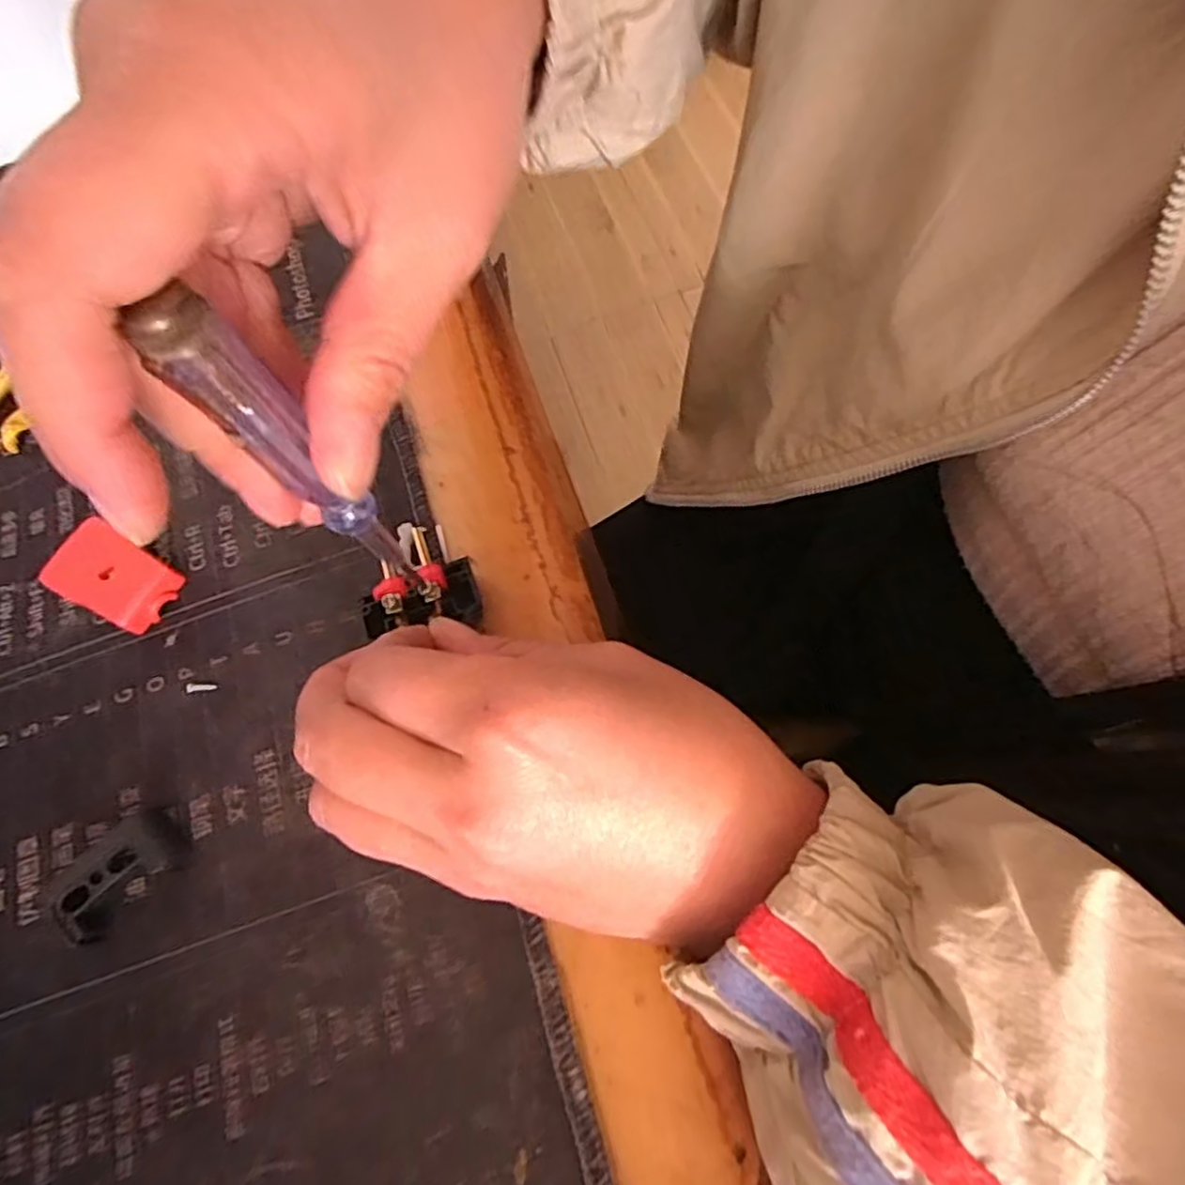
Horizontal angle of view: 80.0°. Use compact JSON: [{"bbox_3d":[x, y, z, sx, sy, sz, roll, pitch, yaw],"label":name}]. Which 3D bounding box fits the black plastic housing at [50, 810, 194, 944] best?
[{"bbox_3d":[-0.142,0.084,0.213,0.037,0.016,0.020,-40,68,-9],"label":"black plastic housing"}]

